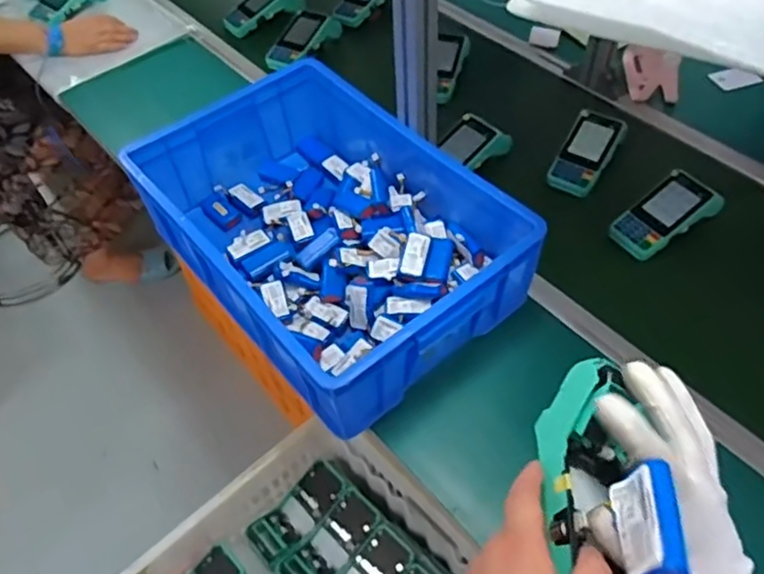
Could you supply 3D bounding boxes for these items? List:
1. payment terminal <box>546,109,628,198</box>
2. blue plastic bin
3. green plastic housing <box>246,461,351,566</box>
[{"bbox_3d":[0.337,-0.216,1.061,0.083,0.062,0.153,25,58,21],"label":"payment terminal"},{"bbox_3d":[-0.084,-0.079,0.906,0.335,0.174,0.509,-35,58,-22],"label":"blue plastic bin"},{"bbox_3d":[-0.134,0.359,1.031,0.165,0.051,0.076,-36,58,-22],"label":"green plastic housing"}]

